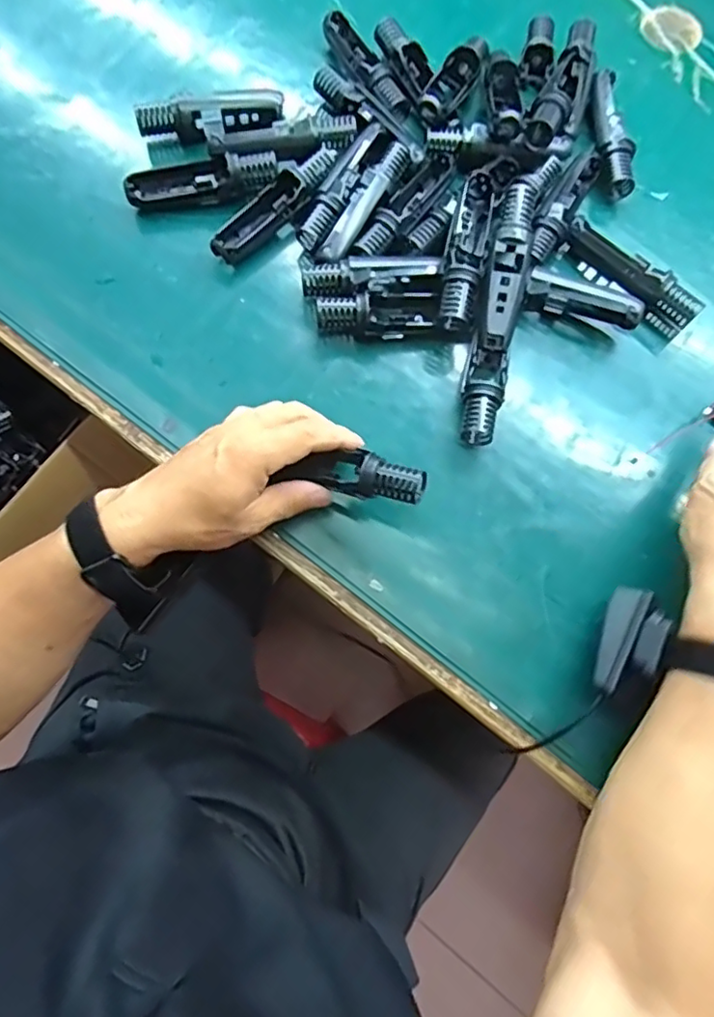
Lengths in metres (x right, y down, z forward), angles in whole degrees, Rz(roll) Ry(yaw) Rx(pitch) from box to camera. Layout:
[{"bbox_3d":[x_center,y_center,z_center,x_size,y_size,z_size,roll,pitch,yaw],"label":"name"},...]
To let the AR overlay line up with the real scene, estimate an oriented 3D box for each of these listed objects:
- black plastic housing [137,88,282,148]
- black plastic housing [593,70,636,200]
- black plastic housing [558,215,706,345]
[{"bbox_3d":[-0.120,-0.326,0.492,0.118,0.036,0.027,-17,77,-5],"label":"black plastic housing"},{"bbox_3d":[0.217,-0.318,0.503,0.033,0.030,0.117,4,76,0],"label":"black plastic housing"},{"bbox_3d":[0.215,-0.183,0.467,0.118,0.031,0.025,38,78,8],"label":"black plastic housing"}]

